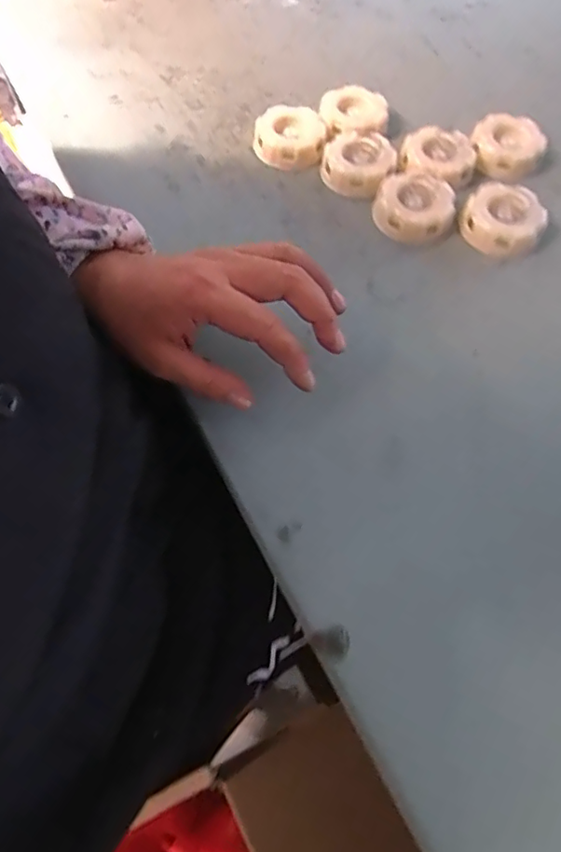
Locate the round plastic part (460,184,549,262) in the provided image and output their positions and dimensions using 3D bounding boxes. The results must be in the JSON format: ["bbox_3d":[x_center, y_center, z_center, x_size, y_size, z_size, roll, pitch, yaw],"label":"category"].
[{"bbox_3d":[0.174,-0.162,0.422,0.061,0.021,0.060,0,64,0],"label":"round plastic part"}]

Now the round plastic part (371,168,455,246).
[{"bbox_3d":[0.106,-0.176,0.429,0.063,0.019,0.057,39,70,17],"label":"round plastic part"}]

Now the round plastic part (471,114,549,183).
[{"bbox_3d":[0.199,-0.246,0.472,0.062,0.026,0.067,0,64,0],"label":"round plastic part"}]

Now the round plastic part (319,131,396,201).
[{"bbox_3d":[0.065,-0.221,0.450,0.058,0.021,0.059,0,64,0],"label":"round plastic part"}]

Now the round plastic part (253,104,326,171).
[{"bbox_3d":[0.008,-0.252,0.466,0.061,0.016,0.064,0,64,0],"label":"round plastic part"}]

